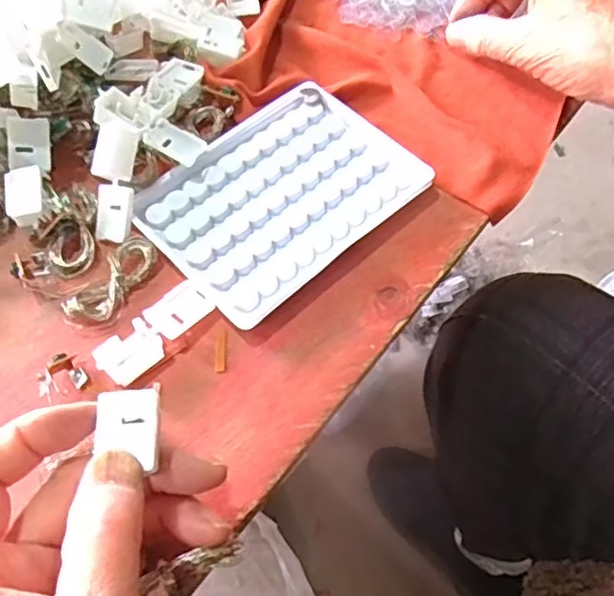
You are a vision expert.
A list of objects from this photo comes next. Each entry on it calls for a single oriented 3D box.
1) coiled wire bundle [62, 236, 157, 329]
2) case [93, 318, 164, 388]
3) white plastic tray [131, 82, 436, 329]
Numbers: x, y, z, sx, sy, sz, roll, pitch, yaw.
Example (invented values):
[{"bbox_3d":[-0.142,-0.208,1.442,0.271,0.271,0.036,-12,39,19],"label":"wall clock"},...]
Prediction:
[{"bbox_3d":[-0.090,-0.006,0.285,0.019,0.008,0.051,32,66,17],"label":"coiled wire bundle"},{"bbox_3d":[-0.077,0.024,0.268,0.026,0.010,0.019,-41,68,-20],"label":"case"},{"bbox_3d":[-0.013,-0.052,0.311,0.127,0.011,0.092,-40,67,-19],"label":"white plastic tray"}]

